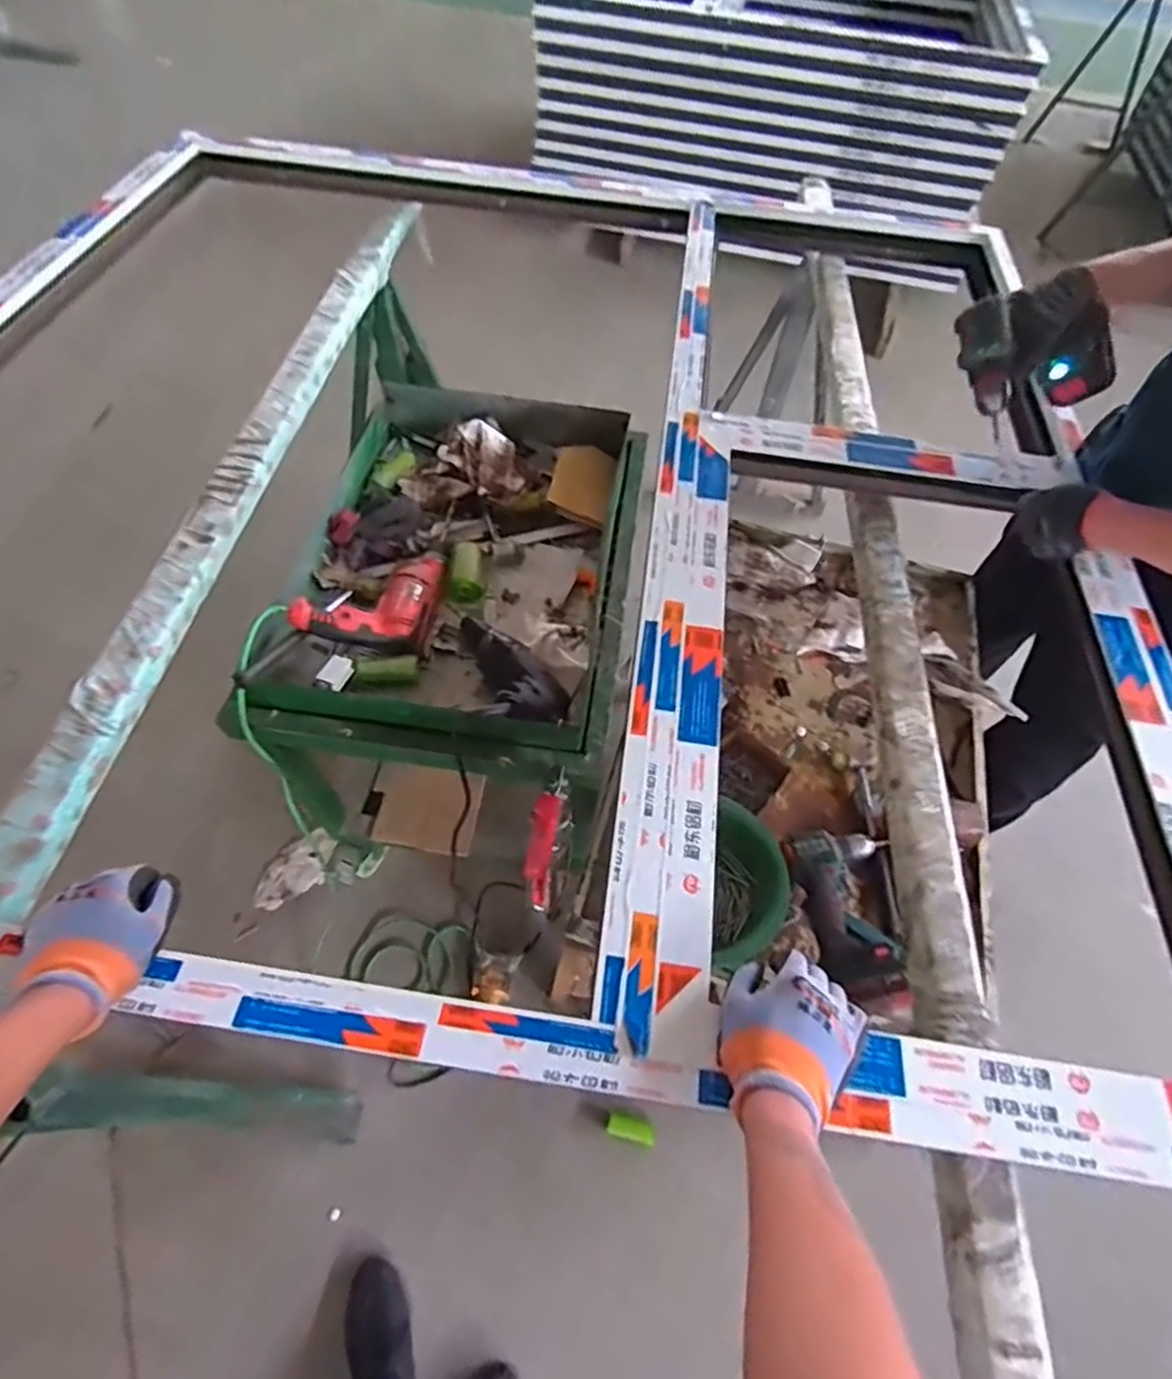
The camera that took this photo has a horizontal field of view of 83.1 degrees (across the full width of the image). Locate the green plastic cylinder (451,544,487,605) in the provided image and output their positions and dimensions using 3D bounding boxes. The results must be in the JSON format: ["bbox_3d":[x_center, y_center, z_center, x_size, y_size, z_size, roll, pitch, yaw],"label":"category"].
[{"bbox_3d":[-0.188,-0.190,1.055,0.057,0.046,0.102,0,58,-3],"label":"green plastic cylinder"}]

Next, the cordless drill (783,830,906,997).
[{"bbox_3d":[0.339,0.292,0.858,0.149,0.075,0.226,3,39,-1],"label":"cordless drill"}]

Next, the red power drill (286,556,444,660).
[{"bbox_3d":[-0.294,-0.117,0.970,0.239,0.097,0.136,-35,66,-22],"label":"red power drill"}]

